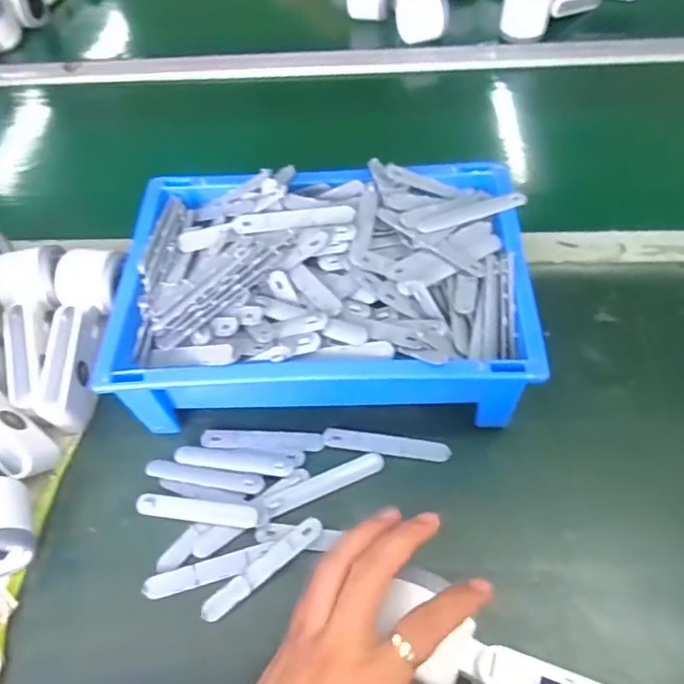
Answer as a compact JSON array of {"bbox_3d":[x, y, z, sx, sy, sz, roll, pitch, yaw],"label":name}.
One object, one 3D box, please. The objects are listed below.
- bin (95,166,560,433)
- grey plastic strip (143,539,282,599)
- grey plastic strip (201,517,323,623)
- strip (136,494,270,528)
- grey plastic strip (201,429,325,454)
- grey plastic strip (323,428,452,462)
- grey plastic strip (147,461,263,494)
[{"bbox_3d":[-0.014,-0.032,0.469,0.304,0.101,0.219,-1,54,4],"label":"bin"},{"bbox_3d":[-0.090,0.158,0.403,0.093,0.008,0.016,-14,54,-5],"label":"grey plastic strip"},{"bbox_3d":[-0.054,0.155,0.399,0.096,0.004,0.015,-38,68,-11],"label":"grey plastic strip"},{"bbox_3d":[-0.102,0.122,0.424,0.100,0.005,0.016,3,63,11],"label":"strip"},{"bbox_3d":[-0.062,0.077,0.455,0.095,0.004,0.019,1,54,5],"label":"grey plastic strip"},{"bbox_3d":[0.034,0.079,0.447,0.096,0.004,0.015,7,55,10],"label":"grey plastic strip"},{"bbox_3d":[-0.105,0.102,0.442,0.094,0.009,0.016,8,55,10],"label":"grey plastic strip"}]

